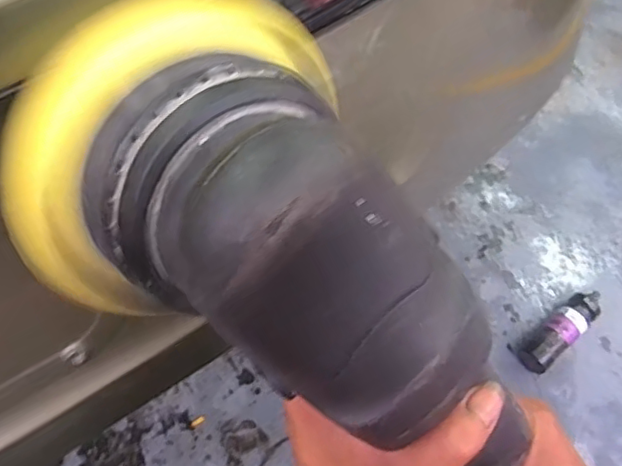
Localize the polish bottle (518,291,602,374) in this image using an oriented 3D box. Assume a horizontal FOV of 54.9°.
[{"bbox_3d":[0.679,0.264,1.628,0.284,0.079,0.098,-37,77,-17],"label":"polish bottle"}]

